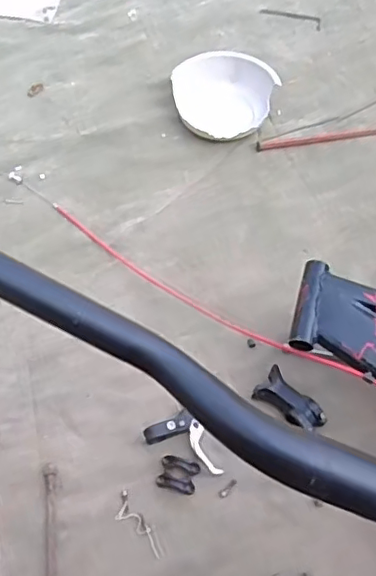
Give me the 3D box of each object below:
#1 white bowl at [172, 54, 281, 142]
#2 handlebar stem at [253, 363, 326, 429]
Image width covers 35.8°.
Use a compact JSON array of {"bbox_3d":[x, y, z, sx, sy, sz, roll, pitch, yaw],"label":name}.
[{"bbox_3d":[0.056,-0.336,1.032,0.159,0.072,0.169,1,63,-2],"label":"white bowl"},{"bbox_3d":[0.137,0.162,0.798,0.053,0.044,0.100,-38,70,-19],"label":"handlebar stem"}]

